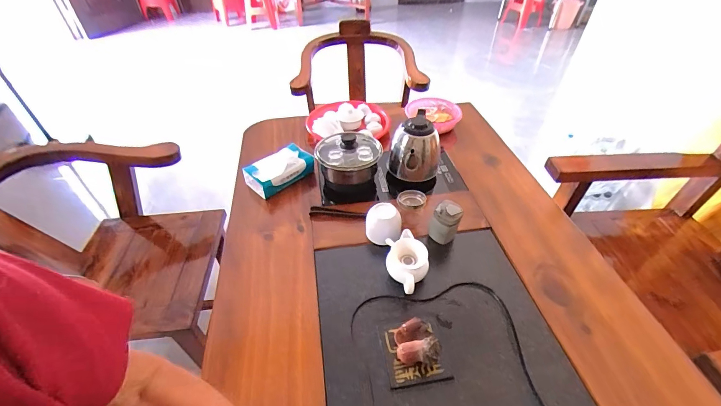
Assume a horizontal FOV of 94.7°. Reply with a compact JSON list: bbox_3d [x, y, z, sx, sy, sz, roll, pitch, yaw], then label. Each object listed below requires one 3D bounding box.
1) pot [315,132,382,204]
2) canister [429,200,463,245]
[{"bbox_3d":[-0.031,-0.098,0.848,0.154,0.144,0.145,-3,44,-3],"label":"pot"},{"bbox_3d":[0.178,0.040,0.695,0.060,0.083,0.046,15,45,15],"label":"canister"}]

